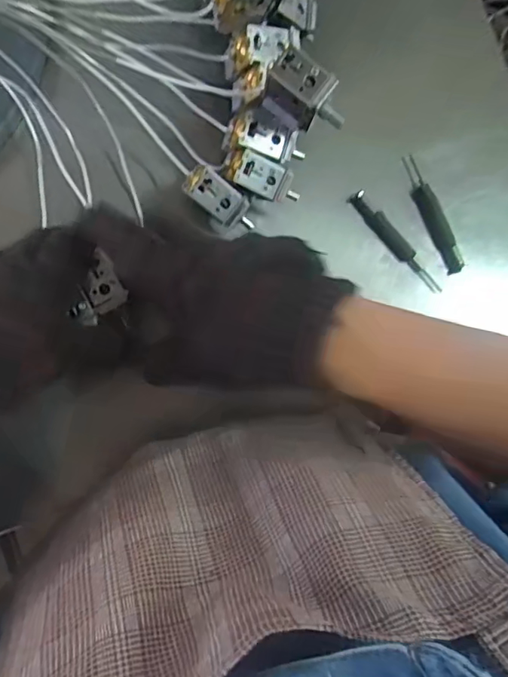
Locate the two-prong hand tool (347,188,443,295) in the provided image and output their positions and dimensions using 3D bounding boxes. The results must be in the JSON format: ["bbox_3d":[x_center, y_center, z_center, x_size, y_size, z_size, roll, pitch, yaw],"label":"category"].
[{"bbox_3d":[0.110,-0.074,0.411,0.013,0.011,0.099,-40,90,-7],"label":"two-prong hand tool"}]

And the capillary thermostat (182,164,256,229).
[{"bbox_3d":[-0.022,-0.090,0.358,0.056,0.020,0.022,36,83,-24],"label":"capillary thermostat"}]

